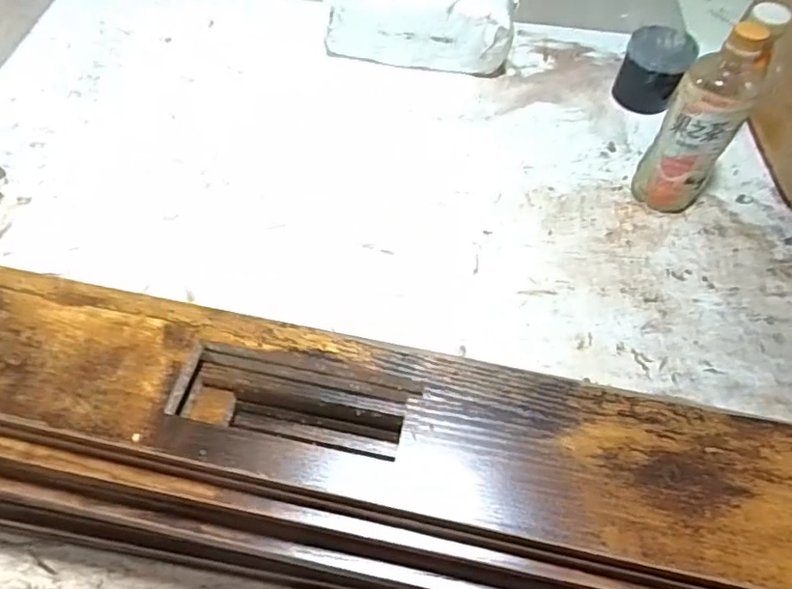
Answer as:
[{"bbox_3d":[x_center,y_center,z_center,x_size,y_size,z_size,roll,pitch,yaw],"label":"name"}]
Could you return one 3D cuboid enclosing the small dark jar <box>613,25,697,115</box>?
[{"bbox_3d":[0.331,-0.287,0.734,0.079,0.077,0.092,31,62,16],"label":"small dark jar"}]

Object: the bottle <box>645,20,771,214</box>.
[{"bbox_3d":[0.313,-0.170,0.583,0.073,0.199,0.069,36,63,19],"label":"bottle"}]

